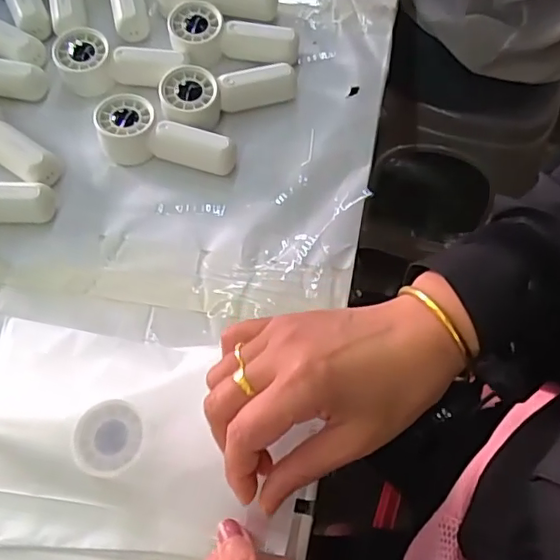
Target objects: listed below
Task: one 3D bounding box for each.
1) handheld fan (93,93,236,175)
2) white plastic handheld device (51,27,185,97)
[{"bbox_3d":[-0.088,-0.113,0.442,0.108,0.030,0.044,8,66,3],"label":"handheld fan"},{"bbox_3d":[-0.134,-0.184,0.475,0.103,0.035,0.040,1,66,0],"label":"white plastic handheld device"}]

